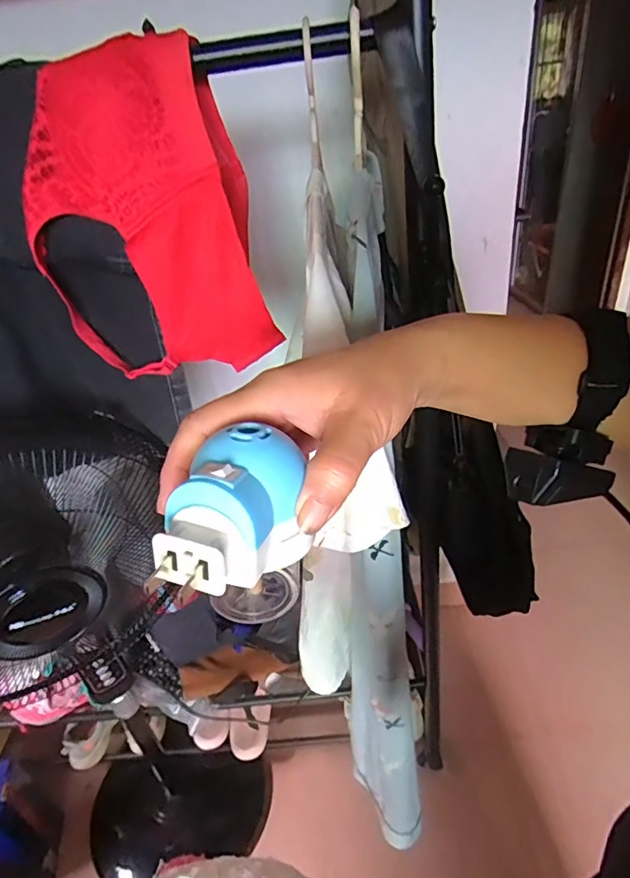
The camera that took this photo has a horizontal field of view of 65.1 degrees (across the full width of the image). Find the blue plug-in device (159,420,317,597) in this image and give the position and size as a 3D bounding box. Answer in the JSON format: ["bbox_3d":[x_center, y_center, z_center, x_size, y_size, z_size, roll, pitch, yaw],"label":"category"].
[{"bbox_3d":[-0.029,0.029,0.198,0.038,0.047,0.068,11,37,26],"label":"blue plug-in device"}]

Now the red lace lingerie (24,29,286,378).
[{"bbox_3d":[-0.171,-0.227,0.524,0.223,0.284,0.114,-6,33,1],"label":"red lace lingerie"}]

